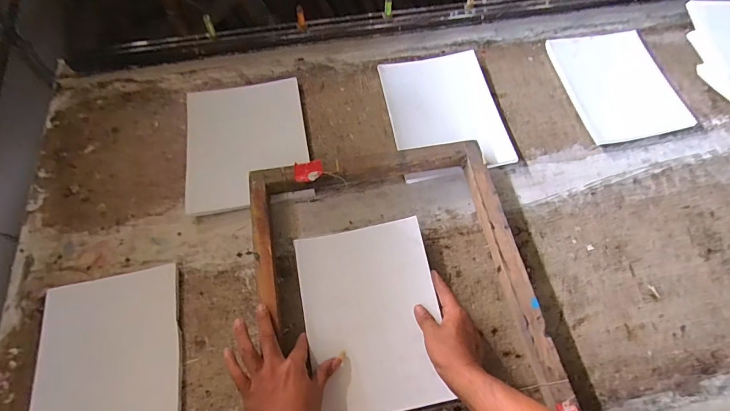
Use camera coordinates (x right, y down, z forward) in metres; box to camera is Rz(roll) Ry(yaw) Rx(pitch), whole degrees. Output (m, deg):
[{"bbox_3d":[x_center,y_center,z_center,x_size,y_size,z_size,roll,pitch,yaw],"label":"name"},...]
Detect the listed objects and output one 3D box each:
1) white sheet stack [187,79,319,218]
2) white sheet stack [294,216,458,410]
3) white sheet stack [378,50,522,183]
[{"bbox_3d":[-0.213,-0.117,0.725,0.208,0.020,0.250,-8,71,-11],"label":"white sheet stack"},{"bbox_3d":[0.011,0.162,0.596,0.194,0.019,0.265,-11,66,-5],"label":"white sheet stack"},{"bbox_3d":[0.154,-0.181,0.784,0.206,0.027,0.268,-9,64,-5],"label":"white sheet stack"}]

